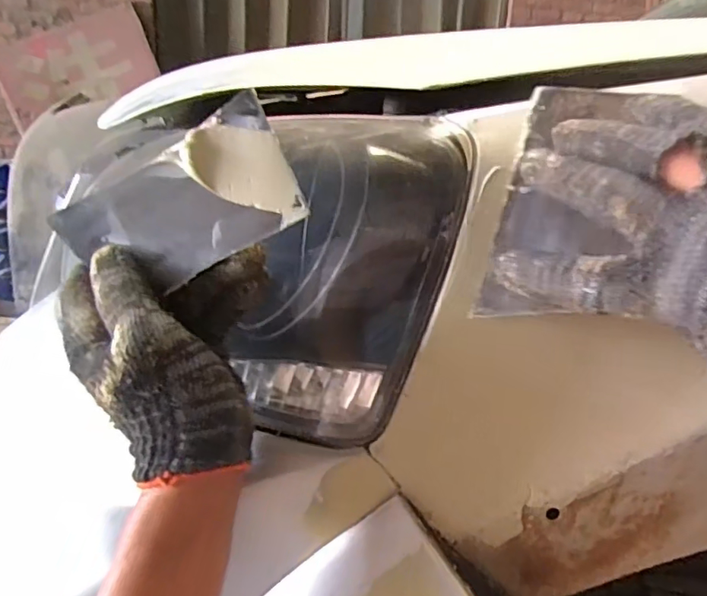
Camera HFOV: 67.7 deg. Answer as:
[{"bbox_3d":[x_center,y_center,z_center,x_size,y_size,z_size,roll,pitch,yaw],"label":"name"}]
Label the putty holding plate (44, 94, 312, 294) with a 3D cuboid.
[{"bbox_3d":[-0.091,-0.044,0.272,0.122,0.065,0.007,-26,-1,13],"label":"putty holding plate"}]

